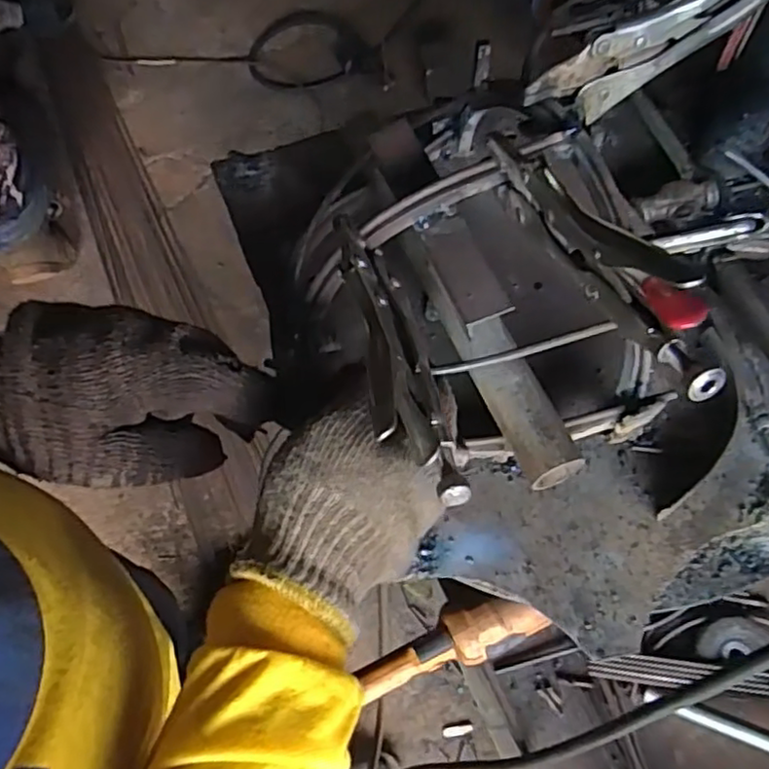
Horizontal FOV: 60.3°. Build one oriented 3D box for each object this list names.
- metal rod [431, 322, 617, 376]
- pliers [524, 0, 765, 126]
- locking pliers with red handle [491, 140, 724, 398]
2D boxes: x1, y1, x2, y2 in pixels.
[{"bbox_3d":[0.073,-0.017,0.342,0.099,0.005,0.006,-15,65,-3],"label":"metal rod"},{"bbox_3d":[0.163,-0.196,0.370,0.174,0.044,0.022,-29,66,3],"label":"pliers"},{"bbox_3d":[0.089,-0.067,0.291,0.012,0.048,0.171,-21,49,-7],"label":"locking pliers with red handle"}]

